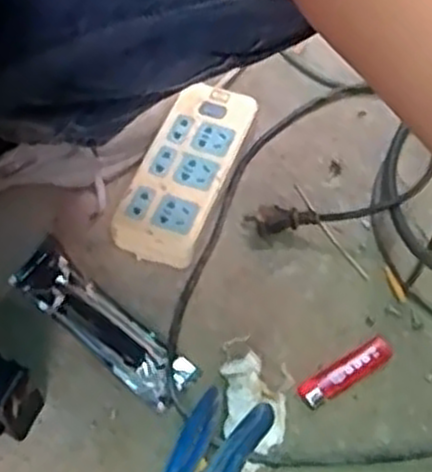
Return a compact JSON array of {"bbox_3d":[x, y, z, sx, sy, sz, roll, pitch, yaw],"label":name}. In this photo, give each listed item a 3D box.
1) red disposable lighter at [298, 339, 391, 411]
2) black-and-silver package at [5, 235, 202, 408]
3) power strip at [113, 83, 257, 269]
[{"bbox_3d":[0.108,0.111,0.655,0.088,0.010,0.022,-29,62,-19],"label":"red disposable lighter"},{"bbox_3d":[-0.097,0.072,0.668,0.177,0.017,0.049,37,63,20],"label":"black-and-silver package"},{"bbox_3d":[-0.029,-0.055,0.731,0.077,0.039,0.179,18,58,10],"label":"power strip"}]

